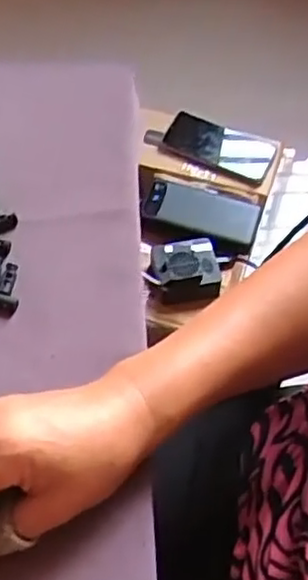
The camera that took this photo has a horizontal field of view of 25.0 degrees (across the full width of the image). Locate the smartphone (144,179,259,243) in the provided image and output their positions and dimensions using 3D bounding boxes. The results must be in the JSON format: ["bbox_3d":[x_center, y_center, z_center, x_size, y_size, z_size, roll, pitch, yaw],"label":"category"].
[{"bbox_3d":[0.064,-0.108,0.921,0.146,0.013,0.075,18,54,4],"label":"smartphone"}]

